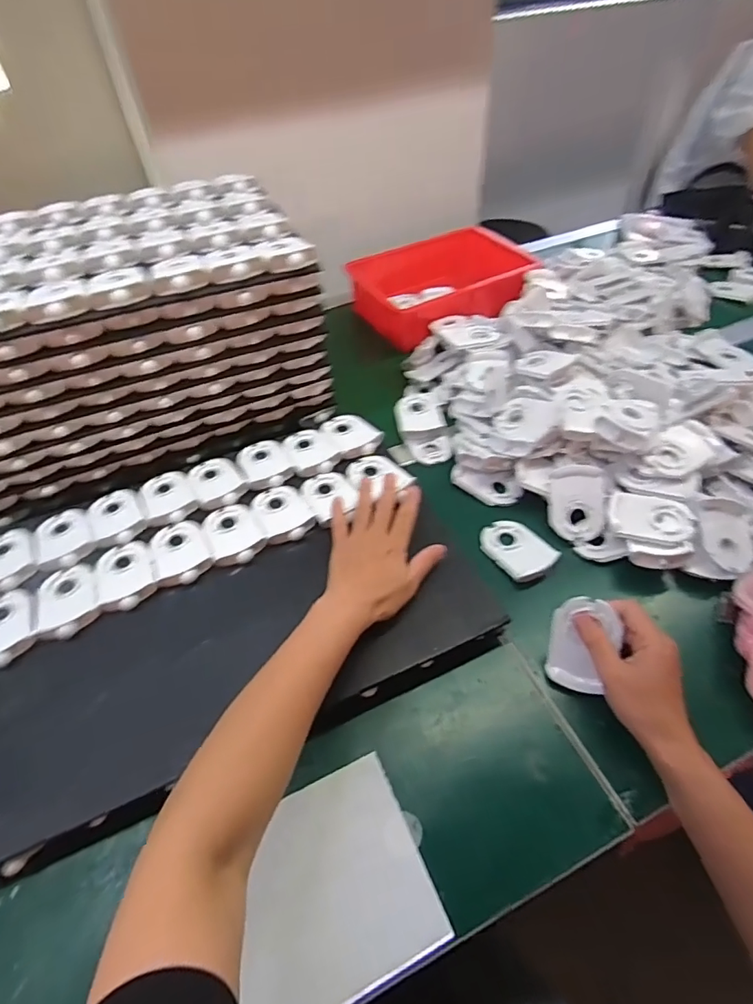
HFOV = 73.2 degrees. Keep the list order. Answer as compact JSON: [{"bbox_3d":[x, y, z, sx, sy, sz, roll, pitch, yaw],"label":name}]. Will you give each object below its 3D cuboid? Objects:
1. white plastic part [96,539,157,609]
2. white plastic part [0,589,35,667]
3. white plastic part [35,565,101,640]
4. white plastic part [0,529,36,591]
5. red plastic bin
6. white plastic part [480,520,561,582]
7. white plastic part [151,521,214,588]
[{"bbox_3d":[-0.270,0.079,0.545,0.056,0.014,0.090,-23,51,-15],"label":"white plastic part"},{"bbox_3d":[-0.377,0.124,0.508,0.059,0.022,0.098,-26,52,-17],"label":"white plastic part"},{"bbox_3d":[-0.320,0.100,0.528,0.059,0.017,0.092,-21,51,-14],"label":"white plastic part"},{"bbox_3d":[-0.417,0.061,0.567,0.058,0.016,0.092,-30,53,-21],"label":"white plastic part"},{"bbox_3d":[0.116,-0.387,0.902,0.280,0.079,0.199,-25,52,-17],"label":"red plastic bin"},{"bbox_3d":[0.158,0.051,0.577,0.055,0.021,0.086,-32,54,-22],"label":"white plastic part"},{"bbox_3d":[-0.217,0.053,0.559,0.060,0.010,0.091,-21,51,-14],"label":"white plastic part"}]

